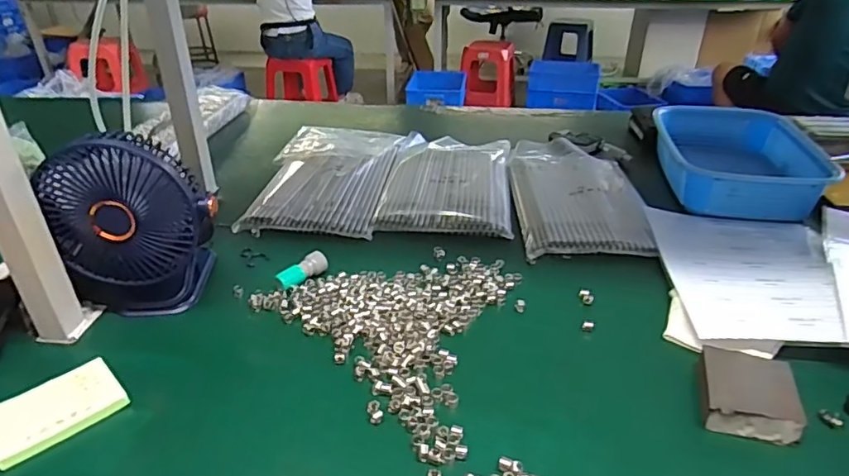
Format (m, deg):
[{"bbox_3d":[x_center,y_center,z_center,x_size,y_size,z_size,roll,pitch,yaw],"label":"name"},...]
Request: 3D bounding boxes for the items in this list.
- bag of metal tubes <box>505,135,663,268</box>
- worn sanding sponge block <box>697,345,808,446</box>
[{"bbox_3d":[0.220,-0.074,0.809,0.178,0.013,0.335,1,31,2],"label":"bag of metal tubes"},{"bbox_3d":[0.269,0.129,0.461,0.069,0.023,0.078,10,33,17],"label":"worn sanding sponge block"}]

